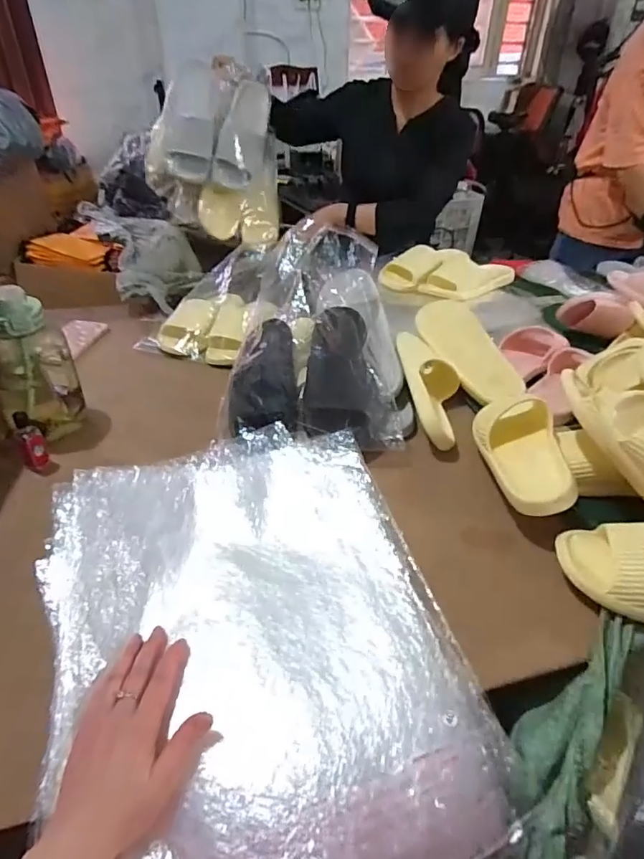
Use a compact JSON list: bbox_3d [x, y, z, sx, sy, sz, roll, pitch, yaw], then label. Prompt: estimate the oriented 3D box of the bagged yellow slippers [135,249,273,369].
[{"bbox_3d":[-0.224,-0.244,1.072,0.181,0.099,0.286,15,56,16],"label":"bagged yellow slippers"}]

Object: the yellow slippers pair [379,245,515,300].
[{"bbox_3d":[0.292,-0.357,1.185,0.302,0.080,0.162,7,39,7],"label":"yellow slippers pair"}]

